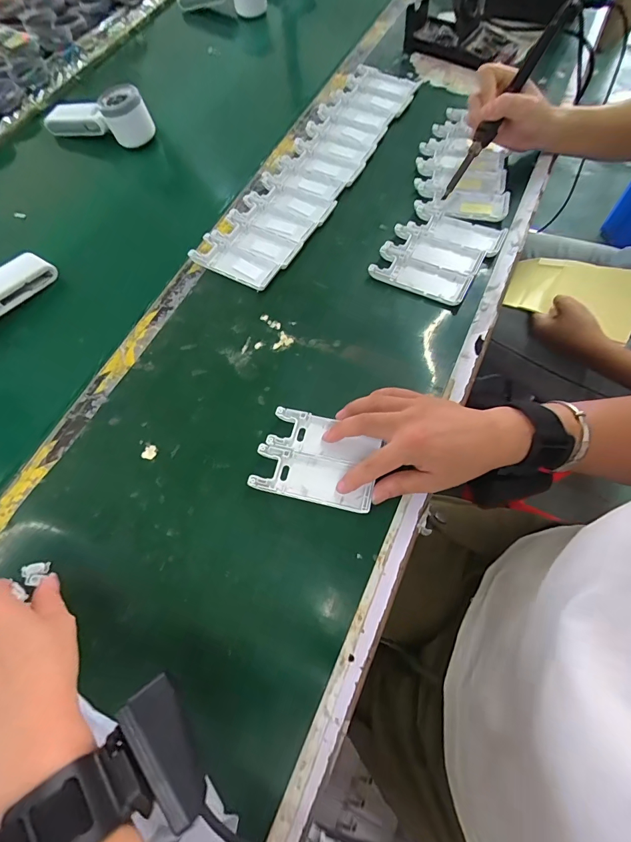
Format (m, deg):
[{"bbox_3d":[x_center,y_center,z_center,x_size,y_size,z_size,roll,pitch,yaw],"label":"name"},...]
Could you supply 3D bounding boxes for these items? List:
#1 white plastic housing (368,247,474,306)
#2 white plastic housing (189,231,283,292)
[{"bbox_3d":[0.113,-0.156,0.430,0.102,0.017,0.042,25,70,14],"label":"white plastic housing"},{"bbox_3d":[-0.092,-0.182,0.451,0.100,0.010,0.043,26,70,14],"label":"white plastic housing"}]

